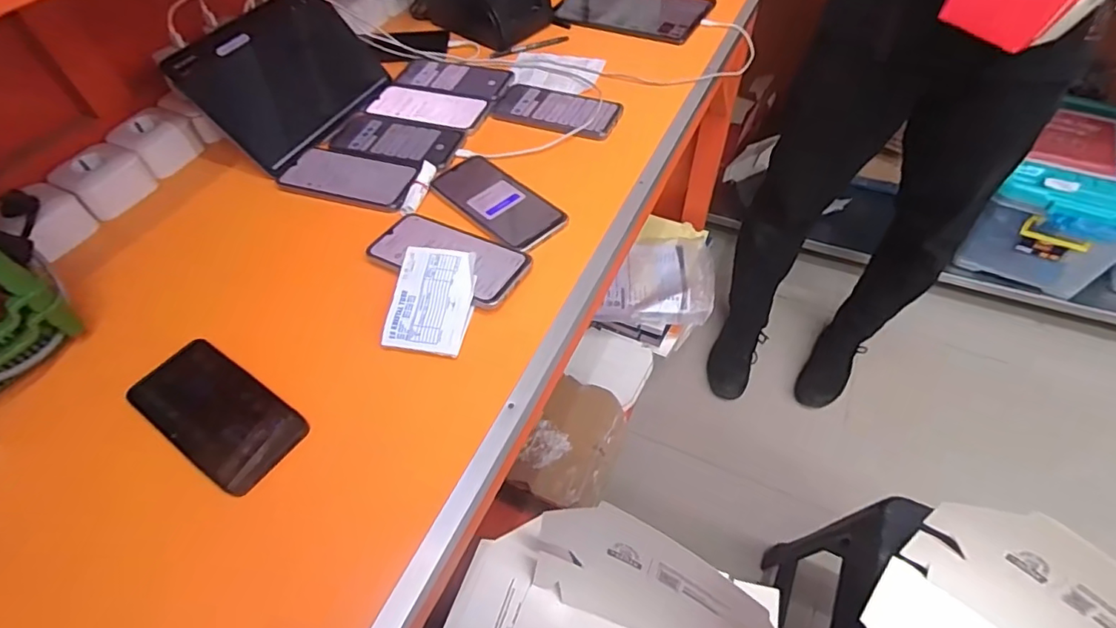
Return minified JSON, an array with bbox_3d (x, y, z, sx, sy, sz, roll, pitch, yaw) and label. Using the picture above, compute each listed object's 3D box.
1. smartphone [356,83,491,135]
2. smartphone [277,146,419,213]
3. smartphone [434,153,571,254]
[{"bbox_3d":[-0.185,-0.297,0.763,0.176,0.010,0.077,14,53,14],"label":"smartphone"},{"bbox_3d":[-0.258,-0.170,0.664,0.167,0.015,0.070,12,53,12],"label":"smartphone"},{"bbox_3d":[-0.074,-0.136,0.633,0.080,0.005,0.176,-38,59,-24],"label":"smartphone"}]

